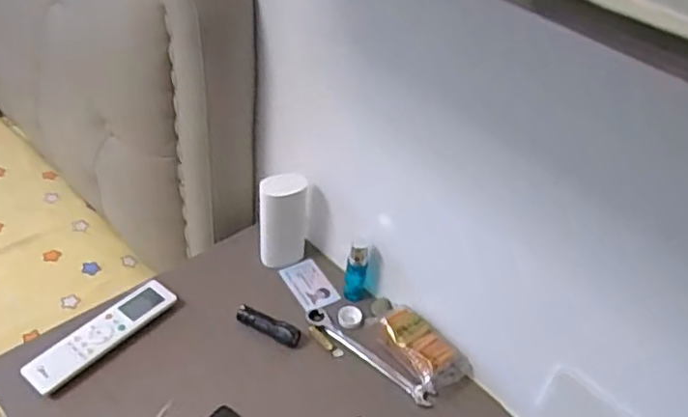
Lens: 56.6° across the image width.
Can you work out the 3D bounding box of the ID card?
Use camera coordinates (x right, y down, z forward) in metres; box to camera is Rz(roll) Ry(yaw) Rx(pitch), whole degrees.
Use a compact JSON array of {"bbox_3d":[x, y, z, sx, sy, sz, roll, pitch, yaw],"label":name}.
[{"bbox_3d":[-0.050,0.111,0.922,0.058,0.009,0.085,-19,51,-25],"label":"ID card"}]

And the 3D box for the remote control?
[{"bbox_3d":[-0.307,0.159,0.813,0.046,0.022,0.197,31,47,25],"label":"remote control"}]

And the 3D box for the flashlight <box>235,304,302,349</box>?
[{"bbox_3d":[-0.098,0.152,0.829,0.088,0.022,0.026,16,42,10],"label":"flashlight"}]

